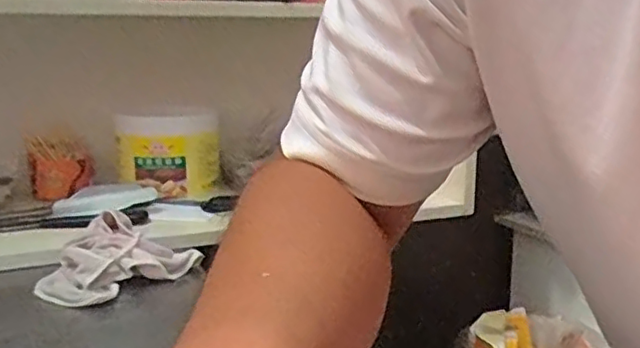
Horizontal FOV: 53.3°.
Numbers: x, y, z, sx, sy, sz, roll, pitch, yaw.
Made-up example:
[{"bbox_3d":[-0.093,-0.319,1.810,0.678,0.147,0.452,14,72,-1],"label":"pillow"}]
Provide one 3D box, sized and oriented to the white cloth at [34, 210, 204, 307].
[{"bbox_3d":[-0.200,0.088,0.645,0.152,0.063,0.124,-2,12,-12],"label":"white cloth"}]

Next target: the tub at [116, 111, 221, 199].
[{"bbox_3d":[-0.222,-0.031,0.936,0.106,0.112,0.142,11,16,41],"label":"tub"}]

